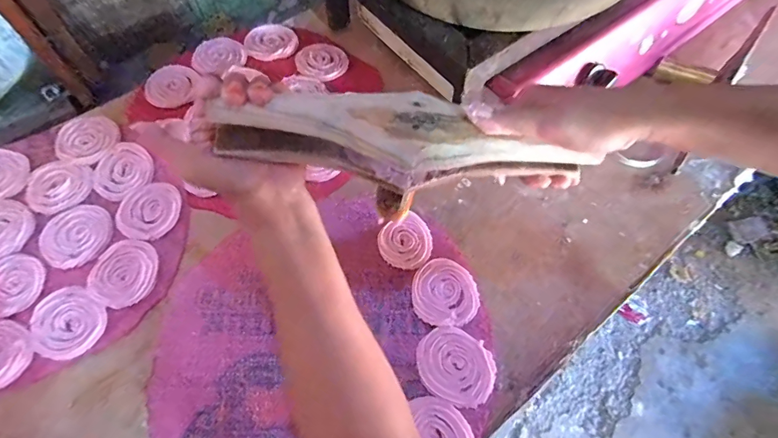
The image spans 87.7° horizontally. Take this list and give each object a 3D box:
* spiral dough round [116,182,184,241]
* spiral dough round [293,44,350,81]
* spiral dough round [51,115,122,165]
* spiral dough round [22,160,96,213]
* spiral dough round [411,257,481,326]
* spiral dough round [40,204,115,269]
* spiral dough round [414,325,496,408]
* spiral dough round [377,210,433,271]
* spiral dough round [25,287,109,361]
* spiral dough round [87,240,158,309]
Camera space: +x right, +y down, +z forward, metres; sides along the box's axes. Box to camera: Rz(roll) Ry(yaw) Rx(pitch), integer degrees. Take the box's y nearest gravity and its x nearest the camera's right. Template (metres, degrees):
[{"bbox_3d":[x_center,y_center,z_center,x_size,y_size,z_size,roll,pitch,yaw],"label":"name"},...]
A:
[{"bbox_3d":[-0.292,-0.012,0.494,0.071,0.004,0.076,1,62,-3],"label":"spiral dough round"},{"bbox_3d":[-0.102,-0.242,0.621,0.074,0.008,0.071,1,62,-3],"label":"spiral dough round"},{"bbox_3d":[-0.404,-0.108,0.538,0.081,0.007,0.075,1,62,-3],"label":"spiral dough round"},{"bbox_3d":[-0.414,-0.040,0.508,0.081,0.005,0.071,6,62,0],"label":"spiral dough round"},{"bbox_3d":[0.062,0.082,0.459,0.073,0.010,0.074,1,62,-3],"label":"spiral dough round"},{"bbox_3d":[-0.370,0.017,0.477,0.081,0.004,0.077,1,62,-3],"label":"spiral dough round"},{"bbox_3d":[0.069,0.152,0.422,0.081,0.006,0.069,25,64,10],"label":"spiral dough round"},{"bbox_3d":[0.021,0.028,0.484,0.065,0.010,0.063,1,62,-3],"label":"spiral dough round"},{"bbox_3d":[-0.341,0.109,0.428,0.078,0.005,0.066,33,65,14],"label":"spiral dough round"},{"bbox_3d":[-0.299,0.061,0.457,0.070,0.004,0.077,1,62,-3],"label":"spiral dough round"}]

